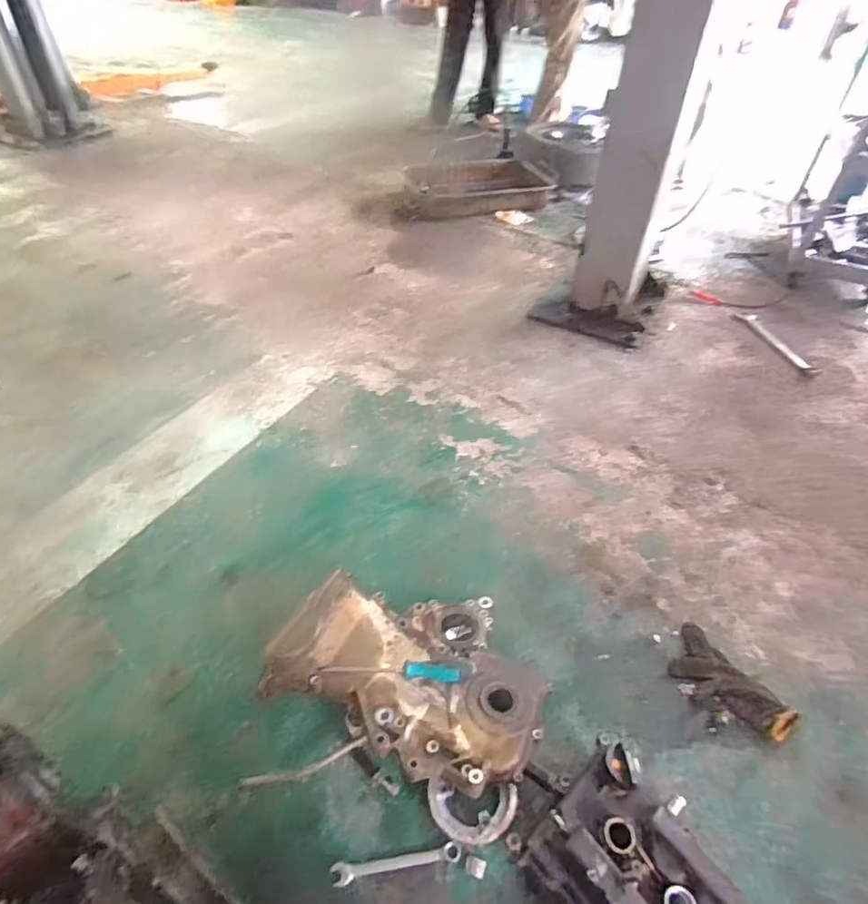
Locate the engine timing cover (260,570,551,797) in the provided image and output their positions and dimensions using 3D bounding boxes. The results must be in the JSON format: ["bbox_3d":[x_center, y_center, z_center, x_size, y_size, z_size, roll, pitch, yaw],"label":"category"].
[{"bbox_3d":[-0.023,0.338,0.869,0.401,0.106,0.299,22,49,17],"label":"engine timing cover"}]

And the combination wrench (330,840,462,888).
[{"bbox_3d":[-0.048,0.542,0.715,0.167,0.006,0.024,-5,47,-8],"label":"combination wrench"}]

